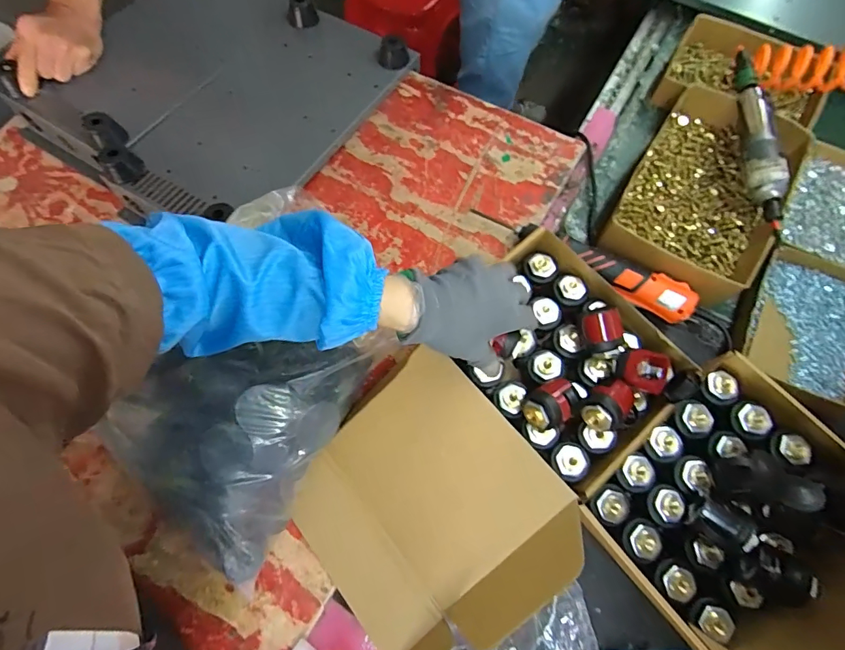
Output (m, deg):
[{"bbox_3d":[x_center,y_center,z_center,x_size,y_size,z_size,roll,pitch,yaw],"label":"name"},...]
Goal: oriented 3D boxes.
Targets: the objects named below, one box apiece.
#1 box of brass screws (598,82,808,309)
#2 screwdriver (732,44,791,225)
[{"bbox_3d":[0.379,-0.179,0.597,0.181,0.053,0.300,30,74,12],"label":"box of brass screws"},{"bbox_3d":[0.426,-0.248,0.566,0.039,0.032,0.251,3,72,4],"label":"screwdriver"}]

